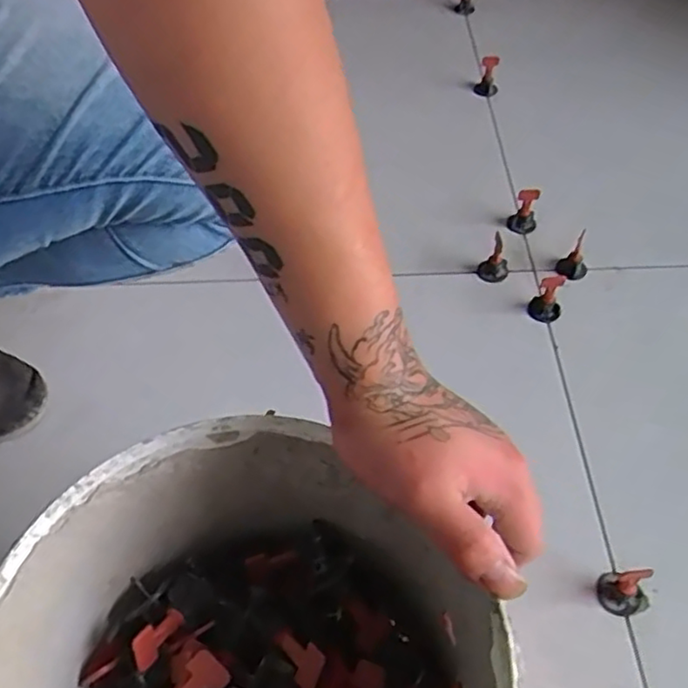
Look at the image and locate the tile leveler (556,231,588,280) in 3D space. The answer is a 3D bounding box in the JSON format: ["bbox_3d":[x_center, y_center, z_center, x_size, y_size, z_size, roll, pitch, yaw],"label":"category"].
[{"bbox_3d":[0.250,-0.097,0.723,0.031,0.062,0.024,17,54,15],"label":"tile leveler"}]

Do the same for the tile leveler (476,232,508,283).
[{"bbox_3d":[0.165,-0.091,0.729,0.028,0.047,0.026,-34,58,-23],"label":"tile leveler"}]

